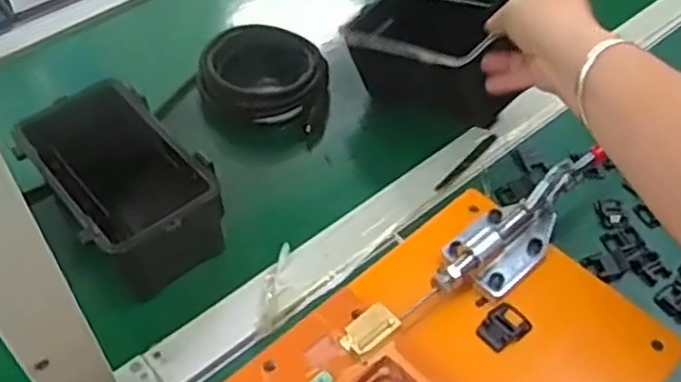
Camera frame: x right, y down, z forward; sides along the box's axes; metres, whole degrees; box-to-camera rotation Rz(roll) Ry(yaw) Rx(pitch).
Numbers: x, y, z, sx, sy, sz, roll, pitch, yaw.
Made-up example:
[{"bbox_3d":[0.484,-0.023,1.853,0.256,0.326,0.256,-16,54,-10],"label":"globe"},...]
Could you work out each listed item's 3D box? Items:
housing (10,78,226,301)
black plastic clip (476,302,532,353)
[{"bbox_3d":[-0.175,-0.004,0.580,0.103,0.073,0.163,-33,57,-24],"label":"housing"},{"bbox_3d":[0.103,0.085,0.452,0.035,0.004,0.025,-30,56,-22],"label":"black plastic clip"}]

